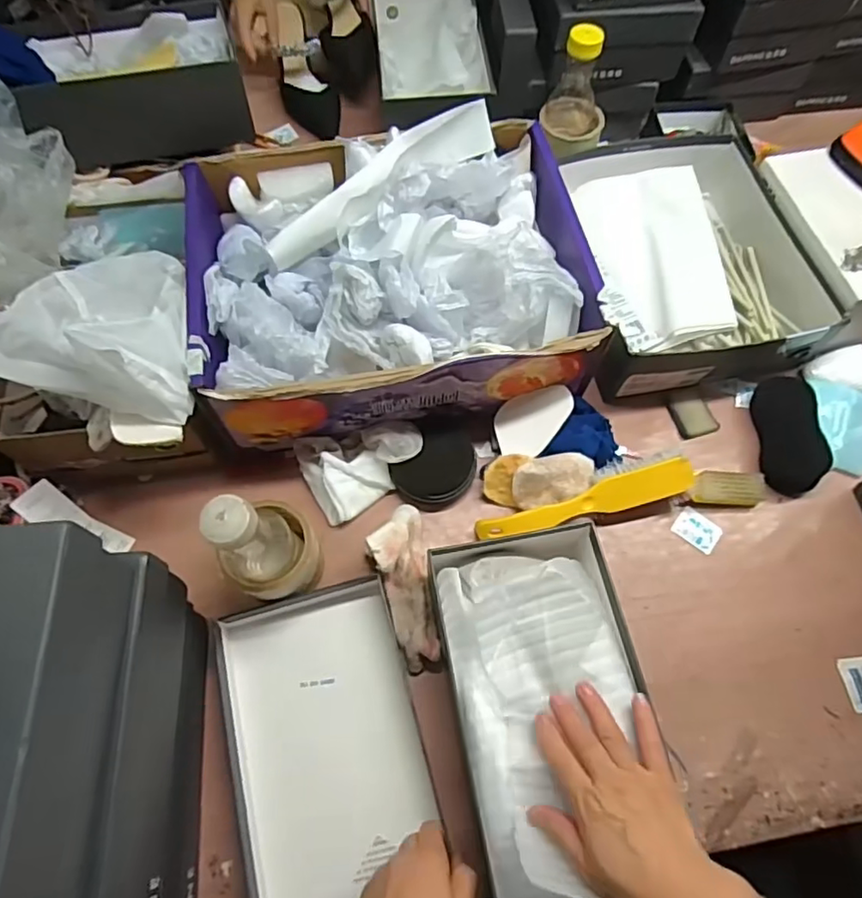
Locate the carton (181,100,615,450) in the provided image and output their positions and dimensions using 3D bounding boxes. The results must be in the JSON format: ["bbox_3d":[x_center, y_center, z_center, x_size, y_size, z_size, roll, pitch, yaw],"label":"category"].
[{"bbox_3d":[-0.046,-0.195,0.652,0.400,0.130,0.318,-10,66,-5],"label":"carton"}]

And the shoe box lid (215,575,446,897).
[{"bbox_3d":[-0.087,0.279,0.534,0.164,0.030,0.298,-15,66,-7],"label":"shoe box lid"}]

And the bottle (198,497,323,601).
[{"bbox_3d":[-0.143,0.083,0.525,0.067,0.165,0.079,34,69,14],"label":"bottle"}]

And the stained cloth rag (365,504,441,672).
[{"bbox_3d":[-0.024,0.127,0.588,0.055,0.054,0.162,-9,65,-5],"label":"stained cloth rag"}]

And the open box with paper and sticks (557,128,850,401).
[{"bbox_3d":[0.287,-0.237,0.755,0.277,0.113,0.346,-10,66,-5],"label":"open box with paper and sticks"}]

